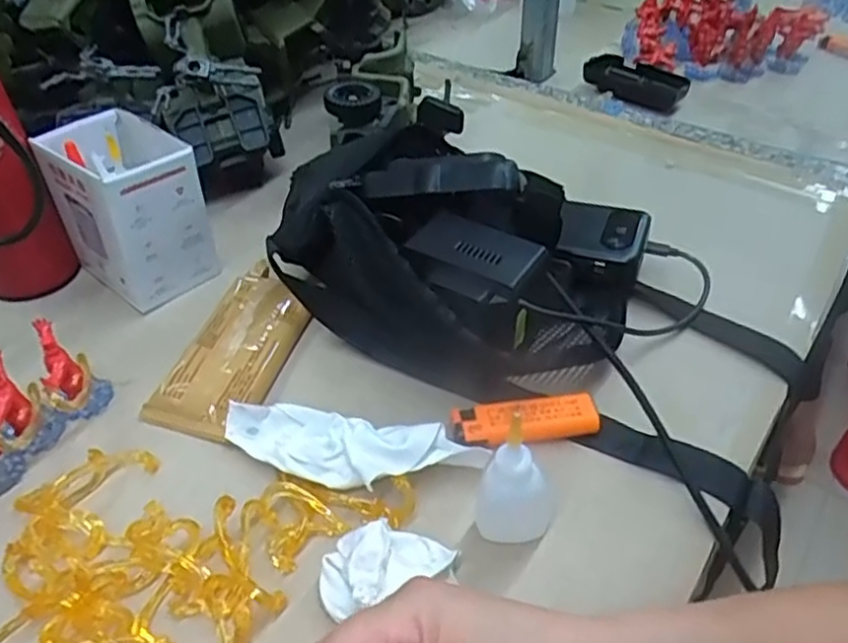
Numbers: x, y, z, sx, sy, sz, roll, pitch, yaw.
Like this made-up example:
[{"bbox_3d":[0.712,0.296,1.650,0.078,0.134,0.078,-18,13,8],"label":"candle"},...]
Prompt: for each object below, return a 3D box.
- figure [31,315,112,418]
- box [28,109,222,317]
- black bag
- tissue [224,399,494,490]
[{"bbox_3d":[-0.206,0.027,0.407,0.033,0.044,0.043,-24,48,-26],"label":"figure"},{"bbox_3d":[-0.200,-0.077,0.483,0.098,0.098,0.074,31,50,29],"label":"box"},{"bbox_3d":[0.067,-0.040,0.440,0.350,0.098,0.193,26,47,25],"label":"black bag"},{"bbox_3d":[-0.040,0.064,0.367,0.141,0.035,0.041,13,43,13],"label":"tissue"}]

